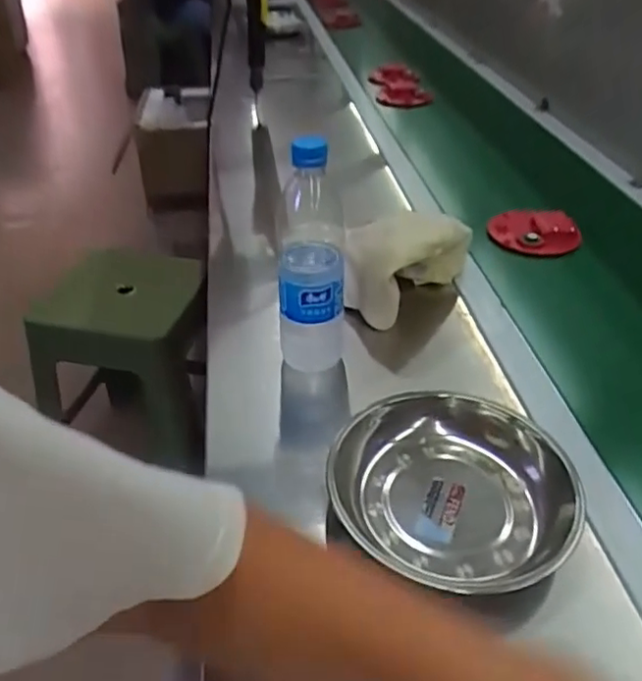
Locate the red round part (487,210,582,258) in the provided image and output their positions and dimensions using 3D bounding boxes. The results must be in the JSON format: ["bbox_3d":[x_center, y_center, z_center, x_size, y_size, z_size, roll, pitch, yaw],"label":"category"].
[{"bbox_3d":[0.284,-0.146,0.855,0.115,0.032,0.091,-4,37,-8],"label":"red round part"}]

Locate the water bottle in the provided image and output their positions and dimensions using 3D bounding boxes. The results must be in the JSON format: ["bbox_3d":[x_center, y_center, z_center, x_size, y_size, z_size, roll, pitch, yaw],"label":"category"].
[{"bbox_3d":[-0.007,-0.075,0.565,0.059,0.218,0.056,-2,37,-6],"label":"water bottle"}]

